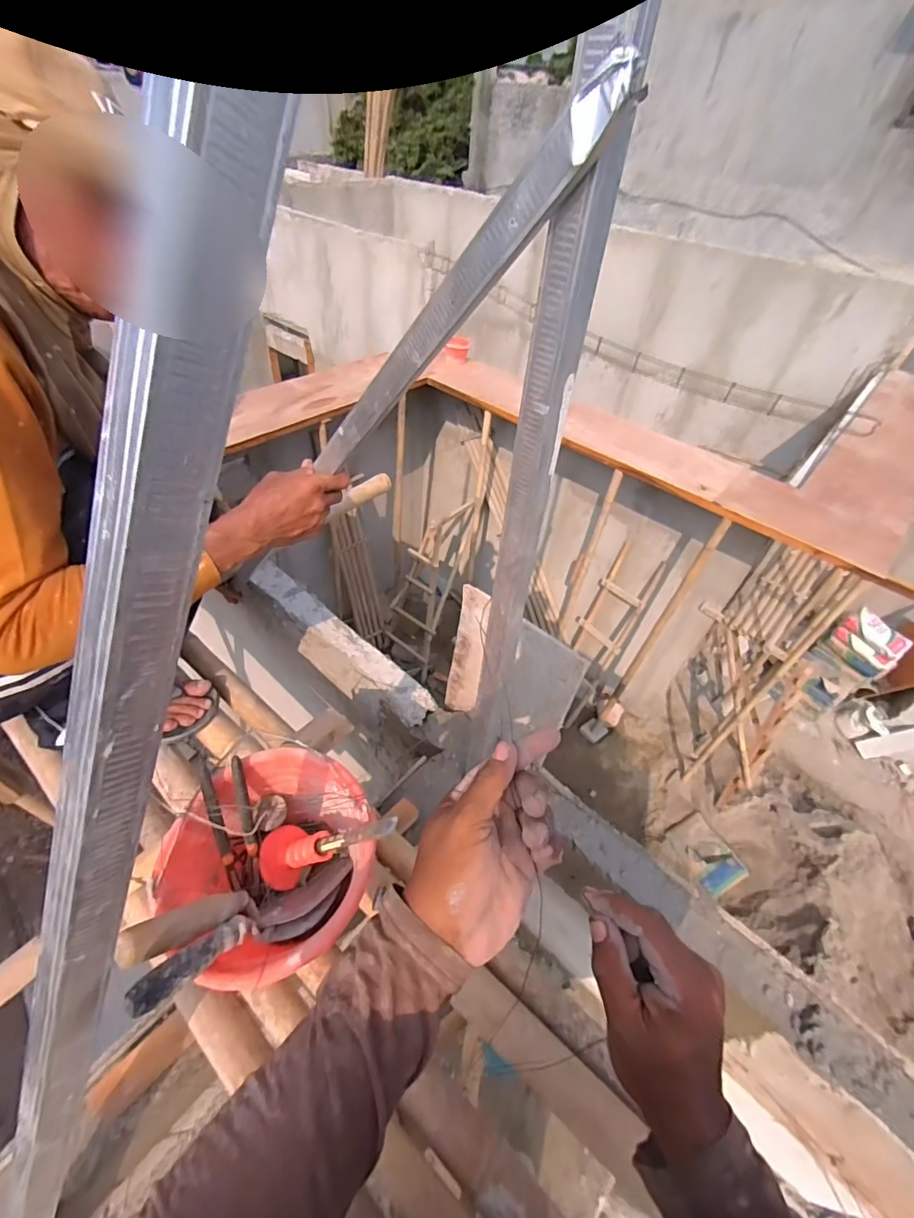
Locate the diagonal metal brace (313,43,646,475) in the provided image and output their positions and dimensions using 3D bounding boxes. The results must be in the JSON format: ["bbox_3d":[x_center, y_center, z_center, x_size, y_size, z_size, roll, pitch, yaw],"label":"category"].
[{"bbox_3d":[-0.039,-0.240,0.453,0.016,0.479,0.036,-37,100,-33],"label":"diagonal metal brace"}]

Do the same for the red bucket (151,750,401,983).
[{"bbox_3d":[-0.221,0.317,0.609,0.219,0.164,0.225,3,46,-3],"label":"red bucket"}]

